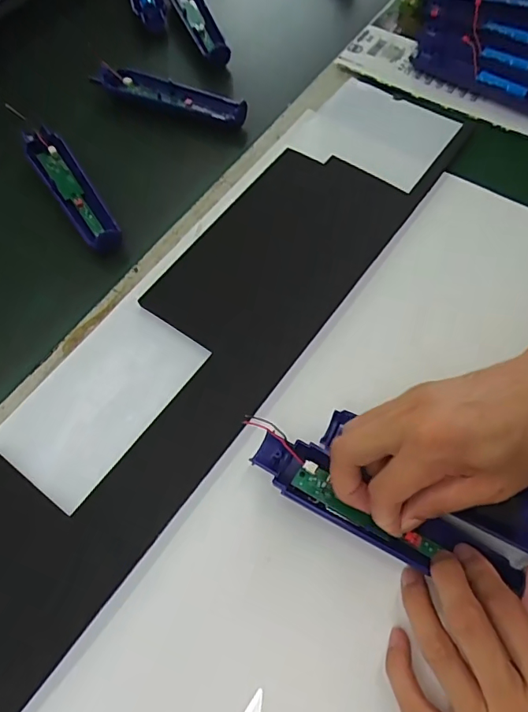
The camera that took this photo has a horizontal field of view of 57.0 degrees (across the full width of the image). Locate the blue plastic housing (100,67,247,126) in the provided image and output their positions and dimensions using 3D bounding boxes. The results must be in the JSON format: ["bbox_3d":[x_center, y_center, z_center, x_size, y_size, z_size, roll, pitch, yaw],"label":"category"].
[{"bbox_3d":[-0.094,-0.274,0.508,0.160,0.014,0.042,16,65,9],"label":"blue plastic housing"}]

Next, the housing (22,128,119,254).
[{"bbox_3d":[-0.181,-0.159,0.456,0.035,0.012,0.163,-31,67,-14],"label":"housing"}]

